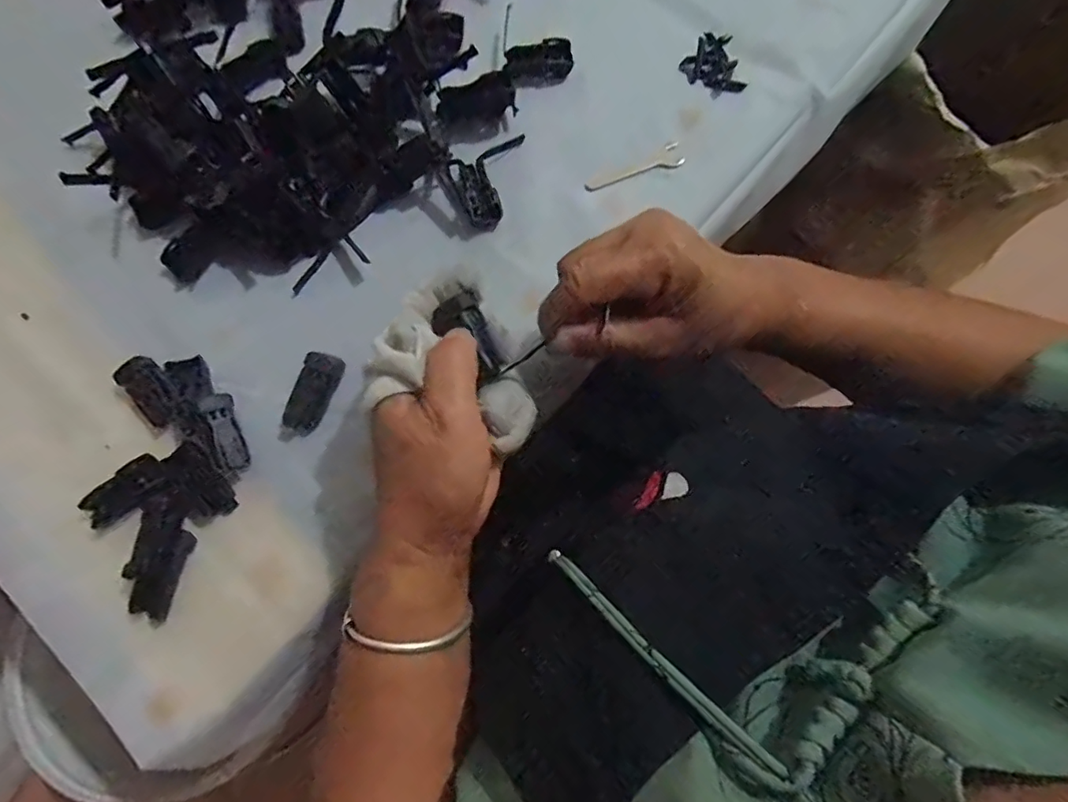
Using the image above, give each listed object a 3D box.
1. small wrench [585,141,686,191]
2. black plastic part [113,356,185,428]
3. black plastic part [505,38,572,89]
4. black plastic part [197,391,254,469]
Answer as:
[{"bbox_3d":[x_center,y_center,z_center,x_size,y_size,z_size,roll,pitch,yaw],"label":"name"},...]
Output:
[{"bbox_3d":[0.068,-0.154,0.360,0.068,0.007,0.017,-26,68,-8],"label":"small wrench"},{"bbox_3d":[-0.232,-0.007,0.332,0.025,0.011,0.046,-42,81,-8],"label":"black plastic part"},{"bbox_3d":[0.004,-0.232,0.374,0.048,0.009,0.029,-15,78,-3],"label":"black plastic part"},{"bbox_3d":[-0.178,0.018,0.315,0.016,0.008,0.046,-22,91,-4],"label":"black plastic part"}]

